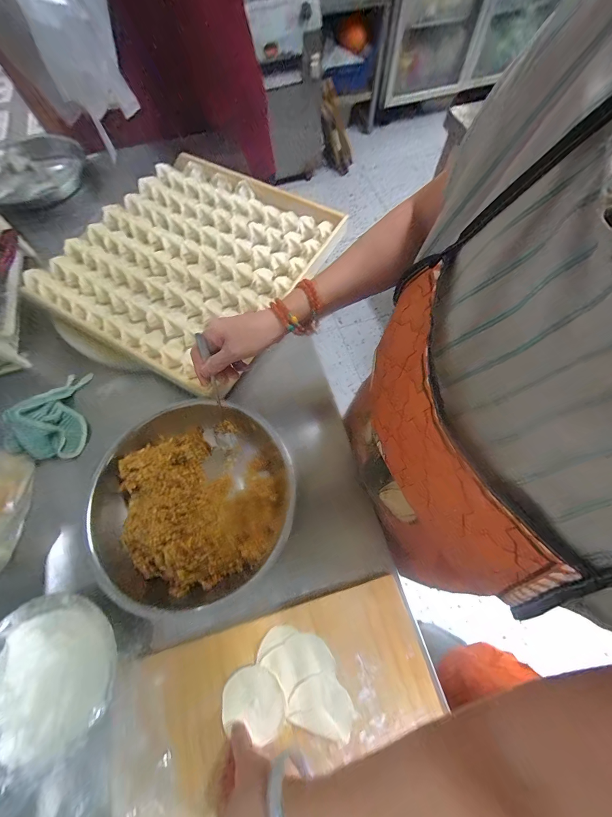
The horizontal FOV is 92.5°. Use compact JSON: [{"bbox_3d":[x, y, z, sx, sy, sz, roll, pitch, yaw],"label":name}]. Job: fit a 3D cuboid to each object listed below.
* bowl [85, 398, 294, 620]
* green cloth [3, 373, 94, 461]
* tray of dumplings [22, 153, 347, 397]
[{"bbox_3d":[-0.174,0.138,0.452,0.302,0.090,0.280,0,71,0],"label":"bowl"},{"bbox_3d":[-0.451,0.002,0.517,0.102,0.071,0.160,1,68,2],"label":"green cloth"},{"bbox_3d":[-0.231,-0.333,0.620,0.473,0.042,0.511,30,73,10],"label":"tray of dumplings"}]

